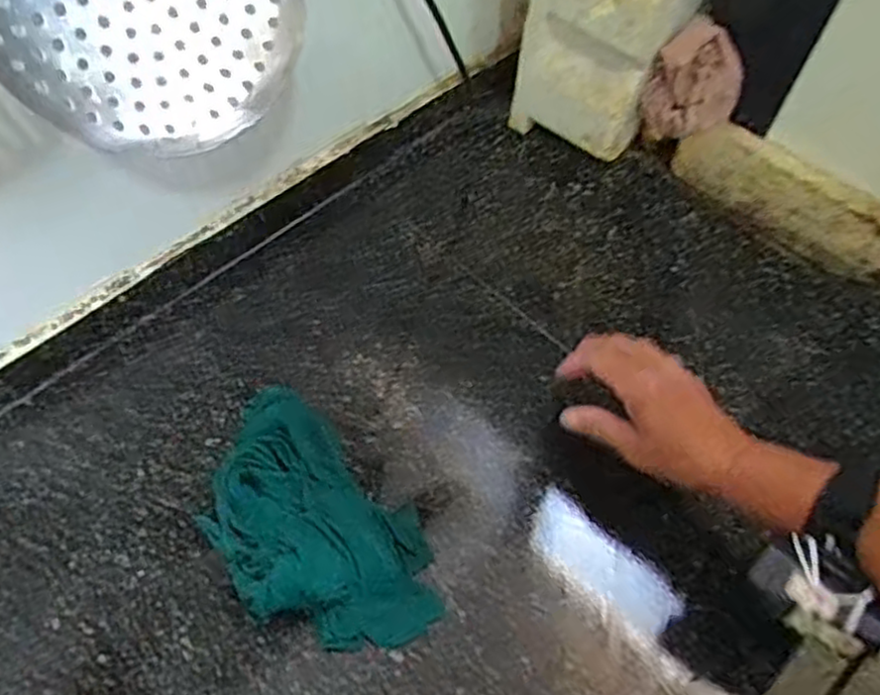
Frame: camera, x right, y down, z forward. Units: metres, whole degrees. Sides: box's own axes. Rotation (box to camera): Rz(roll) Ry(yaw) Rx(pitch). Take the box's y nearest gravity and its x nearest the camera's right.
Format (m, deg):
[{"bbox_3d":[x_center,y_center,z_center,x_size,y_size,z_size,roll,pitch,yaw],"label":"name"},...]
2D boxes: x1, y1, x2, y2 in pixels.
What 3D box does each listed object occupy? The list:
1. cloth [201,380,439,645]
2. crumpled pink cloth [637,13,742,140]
[{"bbox_3d":[-0.089,0.116,0.481,0.115,0.034,0.199,-40,67,-22],"label":"cloth"},{"bbox_3d":[0.207,-0.216,0.592,0.044,0.082,0.072,-33,65,-20],"label":"crumpled pink cloth"}]

